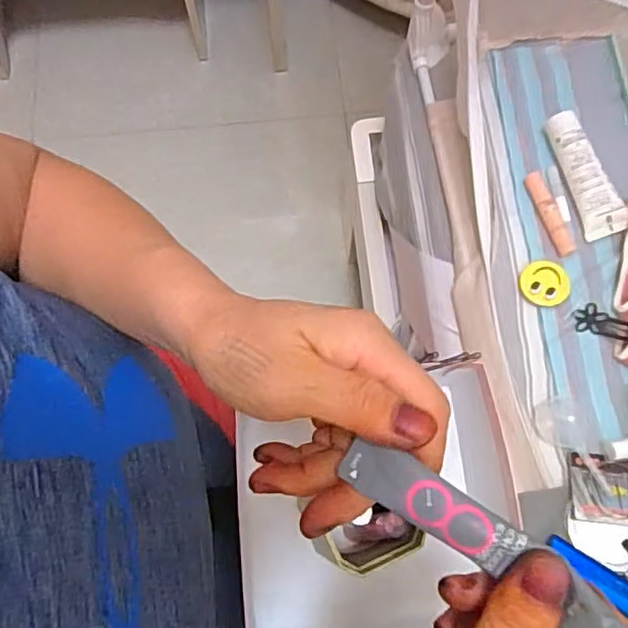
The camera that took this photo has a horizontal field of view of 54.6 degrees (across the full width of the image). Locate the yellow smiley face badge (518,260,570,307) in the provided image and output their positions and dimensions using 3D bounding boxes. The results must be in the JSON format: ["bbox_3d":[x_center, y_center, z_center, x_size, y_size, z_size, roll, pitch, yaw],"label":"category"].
[{"bbox_3d":[0.205,-0.028,0.539,0.043,0.004,0.042,0,71,0],"label":"yellow smiley face badge"}]

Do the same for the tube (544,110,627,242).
[{"bbox_3d":[0.248,-0.128,0.555,0.037,0.028,0.118,-16,72,-5],"label":"tube"}]

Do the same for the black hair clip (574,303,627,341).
[{"bbox_3d":[0.254,0.010,0.516,0.062,0.014,0.025,20,71,30],"label":"black hair clip"}]

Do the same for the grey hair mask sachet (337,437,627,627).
[{"bbox_3d":[0.066,0.089,0.219,0.130,0.015,0.025,36,75,25],"label":"grey hair mask sachet"}]

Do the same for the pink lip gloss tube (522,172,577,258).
[{"bbox_3d":[0.215,-0.091,0.552,0.015,0.015,0.081,-21,73,-7],"label":"pink lip gloss tube"}]

